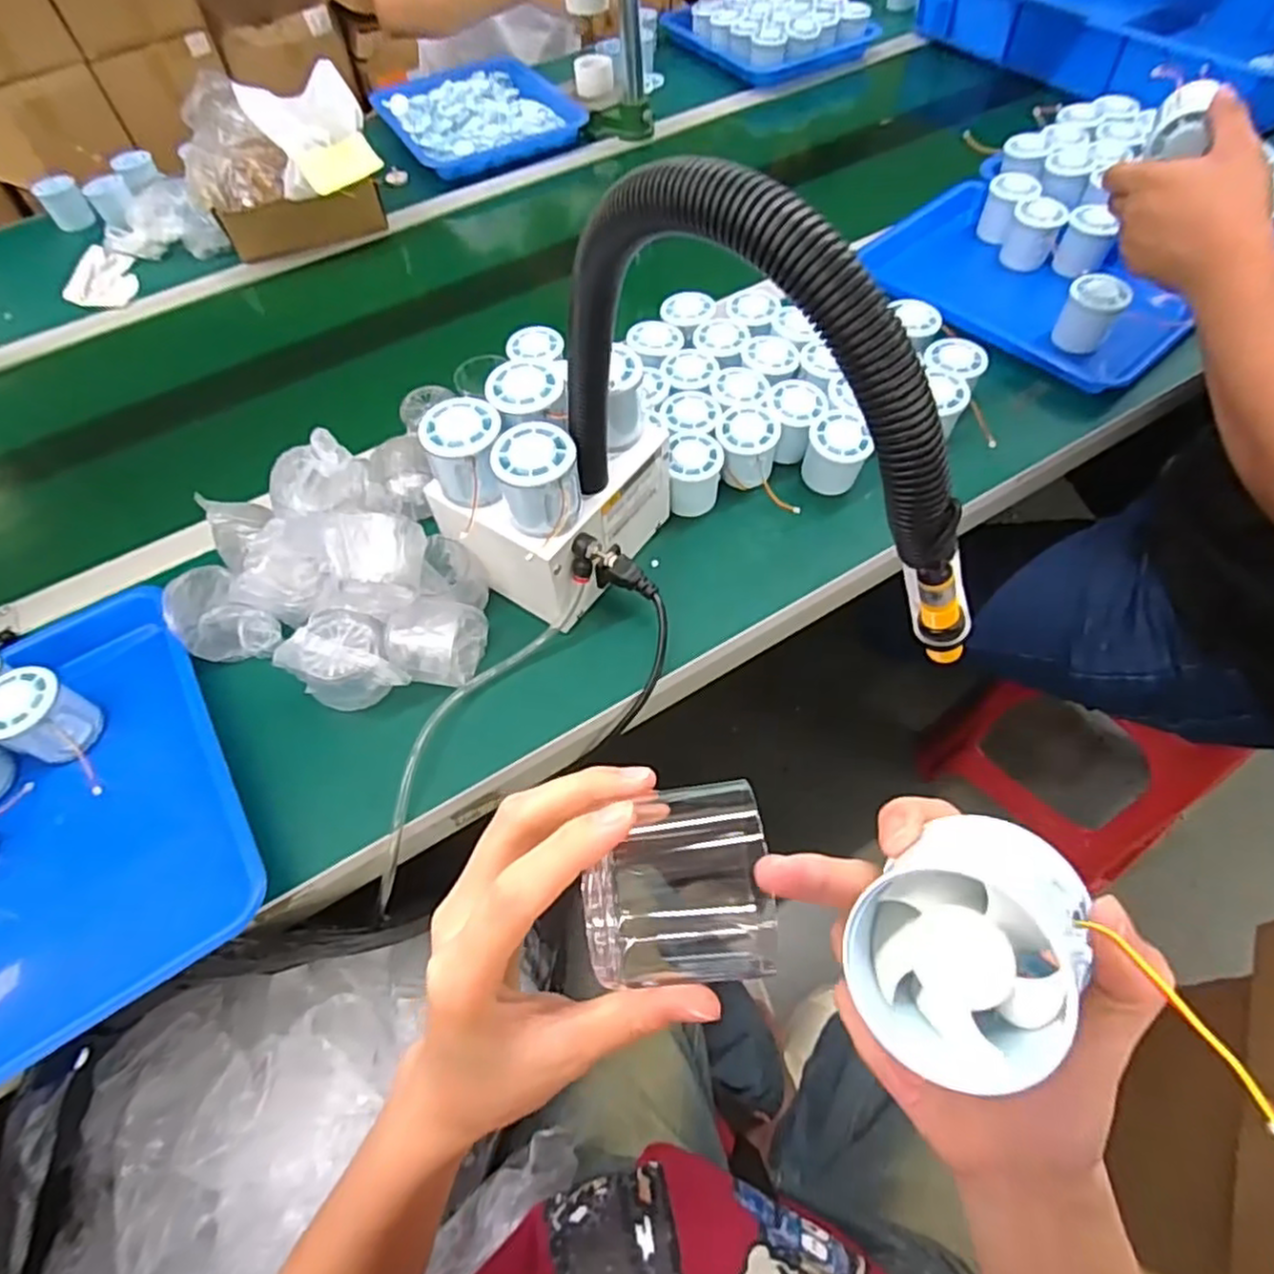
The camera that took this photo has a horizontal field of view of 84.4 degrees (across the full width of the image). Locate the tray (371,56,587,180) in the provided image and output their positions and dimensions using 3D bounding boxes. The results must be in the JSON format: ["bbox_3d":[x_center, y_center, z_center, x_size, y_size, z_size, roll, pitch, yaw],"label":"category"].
[{"bbox_3d":[-0.270,-0.864,1.151,0.286,0.040,0.349,-27,60,-13],"label":"tray"}]

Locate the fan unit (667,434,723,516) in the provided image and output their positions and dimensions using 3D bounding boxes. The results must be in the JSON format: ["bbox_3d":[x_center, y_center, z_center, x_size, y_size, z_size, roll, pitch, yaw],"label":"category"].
[{"bbox_3d":[0.054,-0.149,0.647,0.047,0.053,0.056,3,58,6],"label":"fan unit"}]

